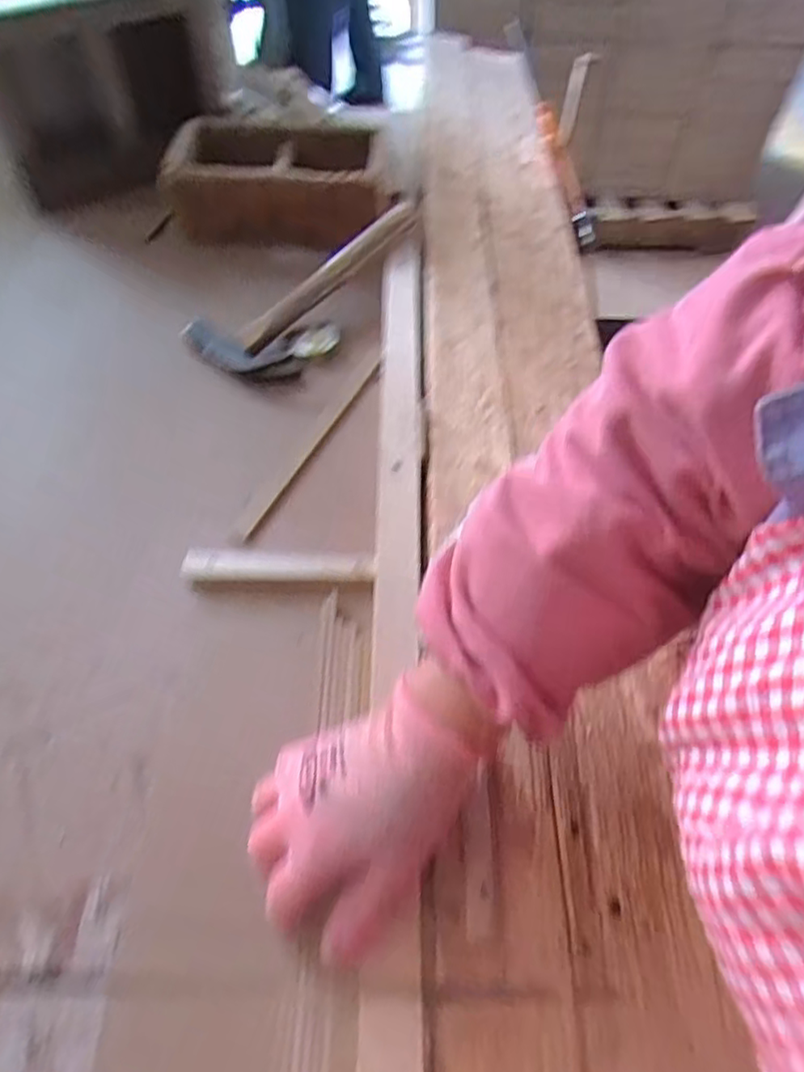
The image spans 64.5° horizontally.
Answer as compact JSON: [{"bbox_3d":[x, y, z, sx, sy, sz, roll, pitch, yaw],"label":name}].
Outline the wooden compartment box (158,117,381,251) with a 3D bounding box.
[{"bbox_3d":[-0.138,-0.429,0.762,0.243,0.082,0.163,5,56,2],"label":"wooden compartment box"}]

